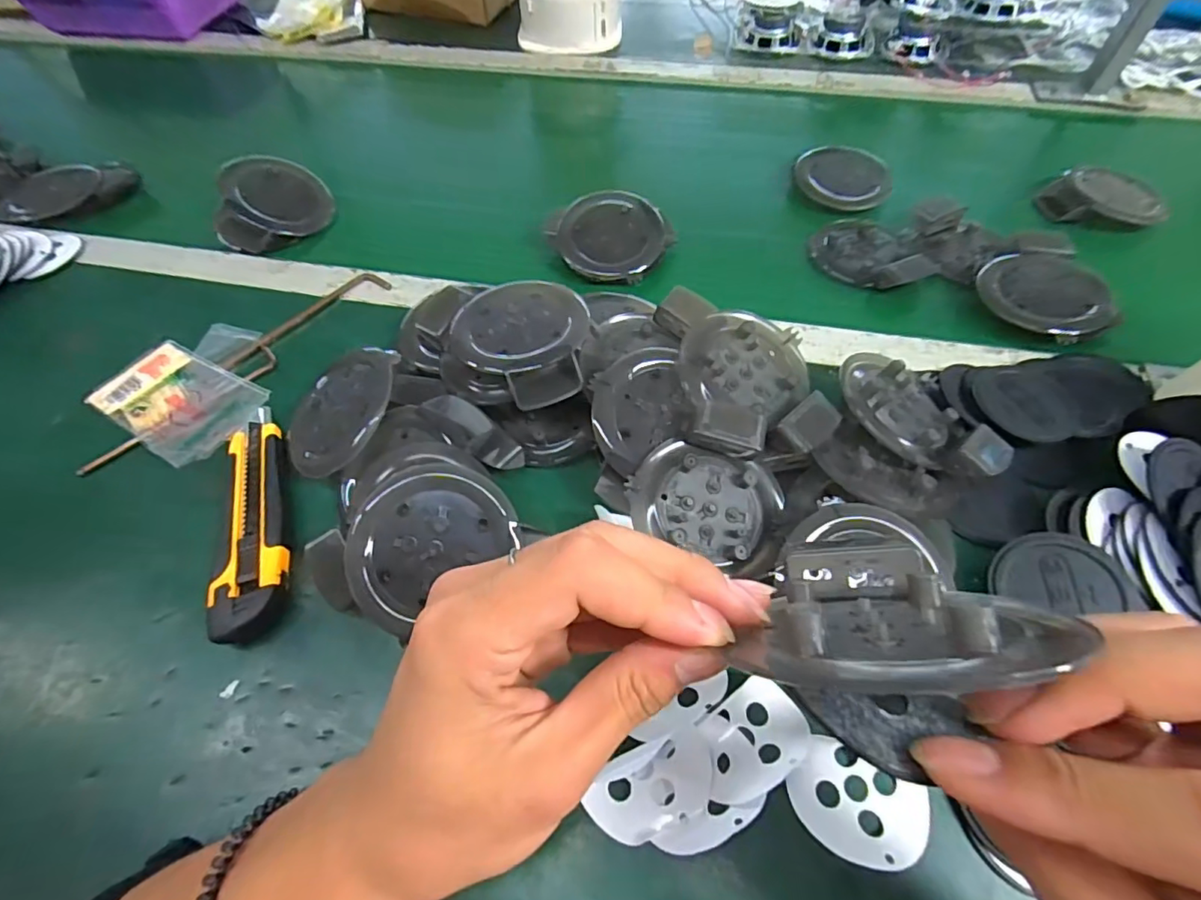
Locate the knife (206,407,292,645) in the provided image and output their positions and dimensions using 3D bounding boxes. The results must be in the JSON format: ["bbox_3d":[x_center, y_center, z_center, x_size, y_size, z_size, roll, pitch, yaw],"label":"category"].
[{"bbox_3d":[-0.209,0.037,0.322,0.038,0.016,0.151,-16,58,-9],"label":"knife"}]

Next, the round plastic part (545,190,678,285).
[{"bbox_3d":[0.009,-0.186,0.463,0.093,0.018,0.093,0,77,1],"label":"round plastic part"}]

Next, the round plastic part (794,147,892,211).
[{"bbox_3d":[0.231,-0.261,0.510,0.080,0.012,0.083,-1,57,1],"label":"round plastic part"}]

